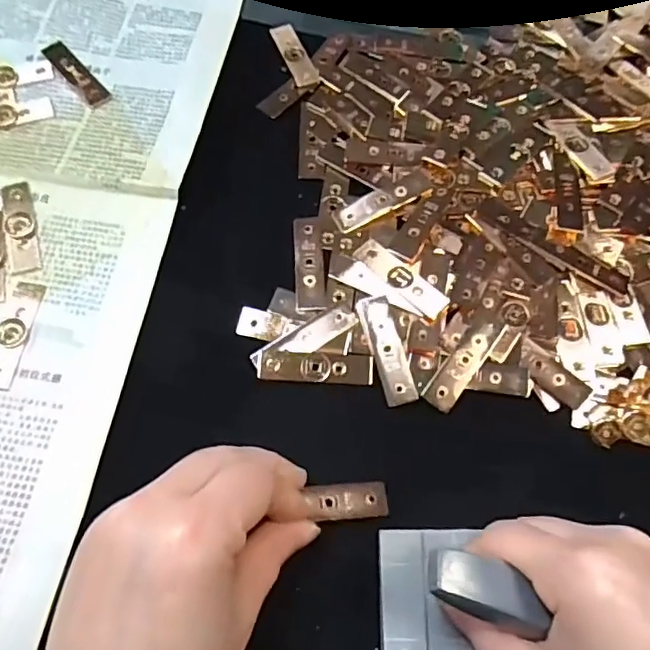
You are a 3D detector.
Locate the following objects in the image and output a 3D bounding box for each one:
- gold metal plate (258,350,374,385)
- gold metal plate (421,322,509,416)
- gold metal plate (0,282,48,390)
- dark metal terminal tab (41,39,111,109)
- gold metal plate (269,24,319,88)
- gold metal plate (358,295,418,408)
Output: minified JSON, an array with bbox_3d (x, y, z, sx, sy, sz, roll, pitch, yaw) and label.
[{"bbox_3d":[-0.004,0.022,0.300,0.059,0.004,0.016,3,67,-2],"label":"gold metal plate"},{"bbox_3d":[0.074,0.019,0.300,0.016,0.004,0.057,36,70,12],"label":"gold metal plate"},{"bbox_3d":[-0.163,0.005,0.298,0.017,0.004,0.058,10,67,1],"label":"gold metal plate"},{"bbox_3d":[-0.162,-0.164,0.372,0.015,0.004,0.062,-38,74,-17],"label":"dark metal terminal tab"},{"bbox_3d":[-0.021,-0.183,0.384,0.016,0.004,0.057,-19,69,-11],"label":"gold metal plate"},{"bbox_3d":[0.033,0.013,0.304,0.016,0.004,0.060,-15,72,-3],"label":"gold metal plate"}]

